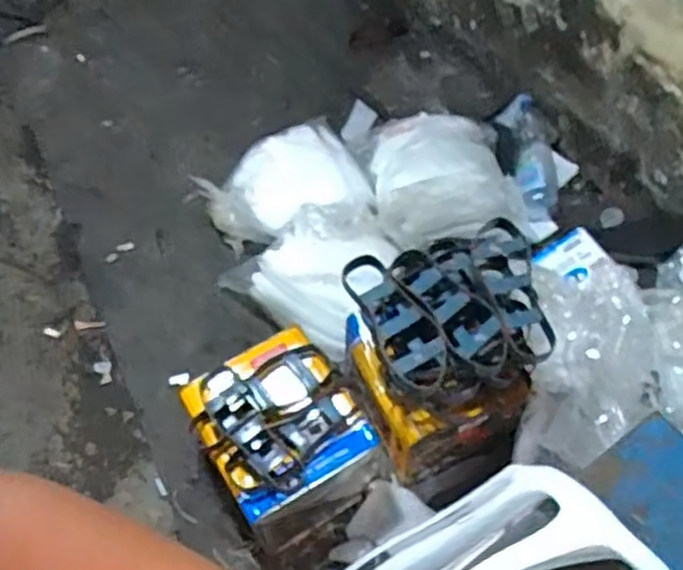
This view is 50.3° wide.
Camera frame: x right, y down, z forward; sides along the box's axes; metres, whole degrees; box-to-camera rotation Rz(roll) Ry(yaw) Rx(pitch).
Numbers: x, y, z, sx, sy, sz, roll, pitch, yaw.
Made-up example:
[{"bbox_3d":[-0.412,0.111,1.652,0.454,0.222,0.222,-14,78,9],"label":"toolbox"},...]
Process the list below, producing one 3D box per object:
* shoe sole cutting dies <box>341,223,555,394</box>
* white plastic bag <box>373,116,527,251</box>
[{"bbox_3d":[0.165,0.045,1.100,0.281,0.087,0.252,-9,57,-7],"label":"shoe sole cutting dies"},{"bbox_3d":[0.231,-0.246,1.598,0.319,0.164,0.286,-2,57,-2],"label":"white plastic bag"}]

